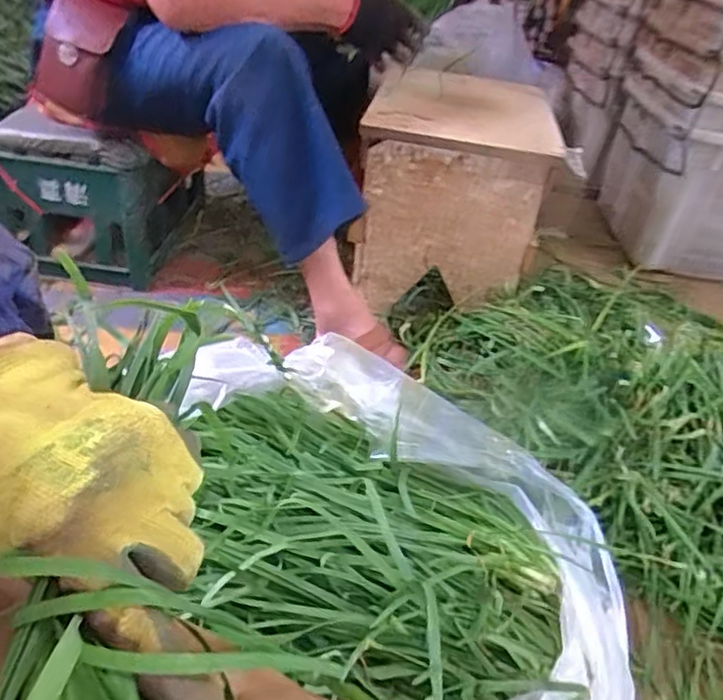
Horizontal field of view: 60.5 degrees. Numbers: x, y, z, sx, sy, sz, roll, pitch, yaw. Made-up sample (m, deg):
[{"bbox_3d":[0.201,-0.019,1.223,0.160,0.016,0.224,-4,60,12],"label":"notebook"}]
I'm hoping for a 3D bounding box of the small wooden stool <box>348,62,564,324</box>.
[{"bbox_3d":[0.168,-0.329,1.232,0.307,0.325,0.425,10,37,2],"label":"small wooden stool"}]

